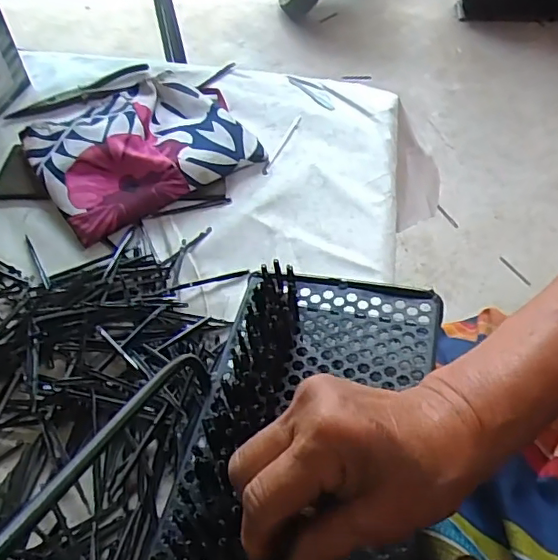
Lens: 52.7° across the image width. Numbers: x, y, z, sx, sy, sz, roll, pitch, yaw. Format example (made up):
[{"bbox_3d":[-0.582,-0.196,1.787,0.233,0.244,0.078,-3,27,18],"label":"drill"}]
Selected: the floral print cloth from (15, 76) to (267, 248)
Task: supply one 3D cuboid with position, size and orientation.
[{"bbox_3d":[-0.154,-0.166,0.644,0.240,0.030,0.201,-29,54,-21],"label":"floral print cloth"}]

